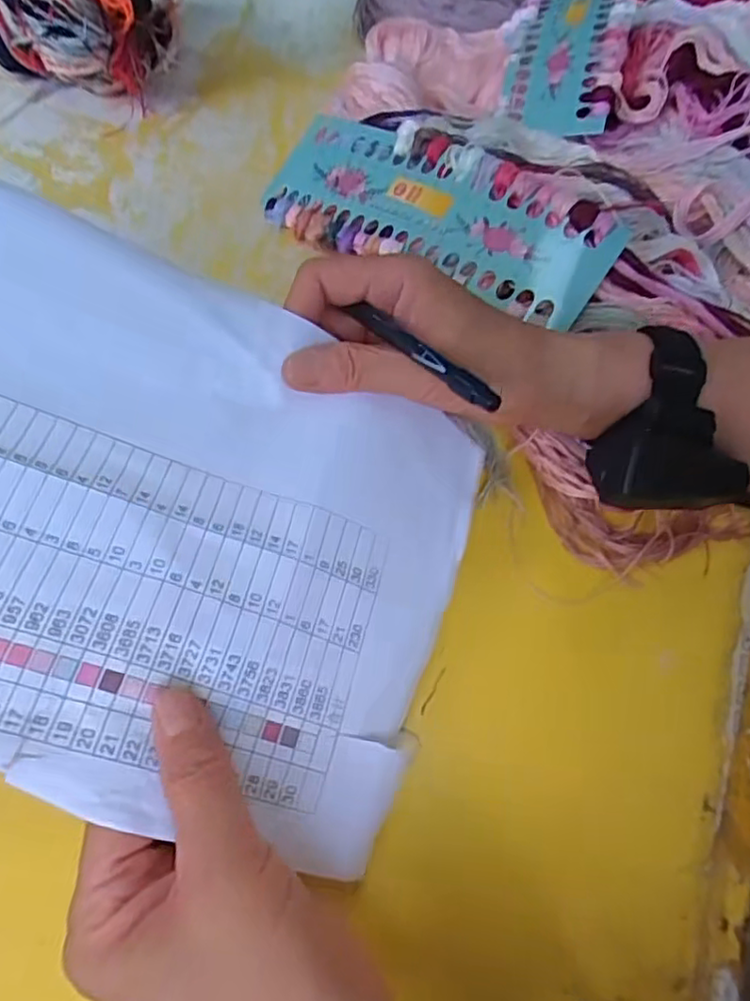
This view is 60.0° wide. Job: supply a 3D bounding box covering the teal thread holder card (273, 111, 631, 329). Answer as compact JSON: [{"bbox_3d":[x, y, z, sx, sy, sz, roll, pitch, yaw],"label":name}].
[{"bbox_3d":[0.029,-0.188,0.421,0.247,0.025,0.085,33,89,26],"label":"teal thread holder card"}]

